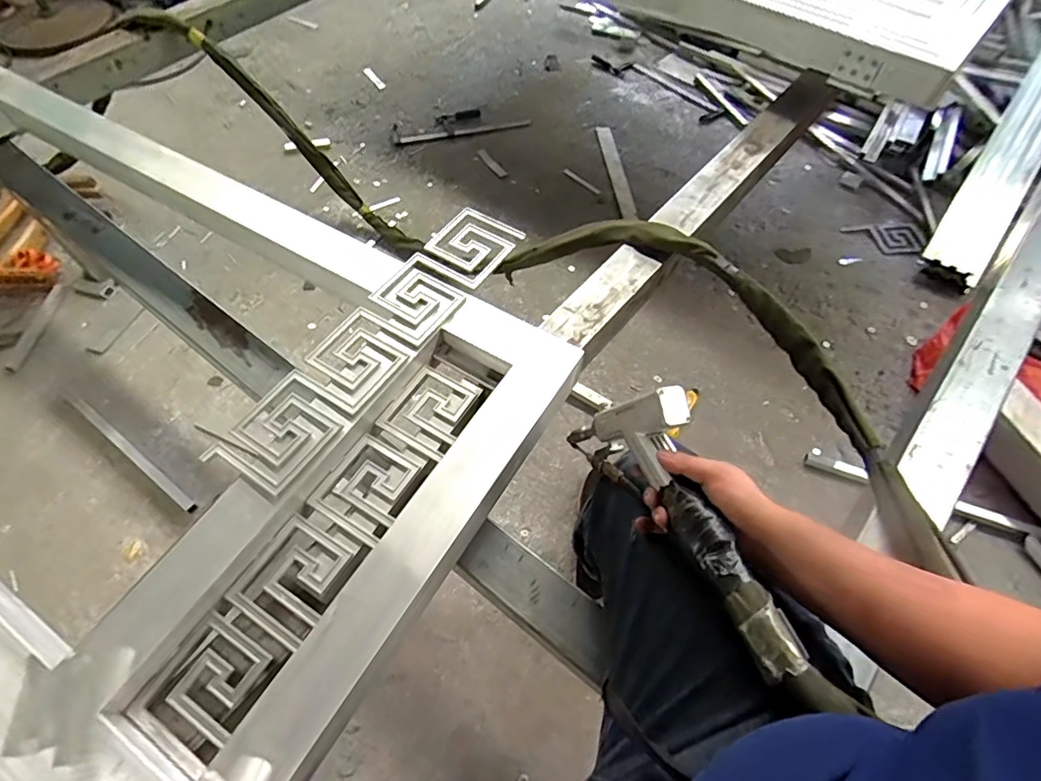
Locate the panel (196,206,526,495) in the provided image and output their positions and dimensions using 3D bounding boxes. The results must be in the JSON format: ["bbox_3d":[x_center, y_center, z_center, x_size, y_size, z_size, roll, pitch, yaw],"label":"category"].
[{"bbox_3d":[-0.185,-0.086,0.734,0.118,0.026,0.511,31,64,17],"label":"panel"}]

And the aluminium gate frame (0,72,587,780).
[{"bbox_3d":[-0.716,-0.119,0.781,1.469,0.064,0.722,28,63,16],"label":"aluminium gate frame"}]

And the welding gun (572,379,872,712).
[{"bbox_3d":[0.166,0.114,0.528,0.060,0.174,0.384,-21,46,-12],"label":"welding gun"}]

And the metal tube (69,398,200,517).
[{"bbox_3d":[-0.854,0.134,1.160,0.441,0.020,0.026,32,64,18],"label":"metal tube"}]

